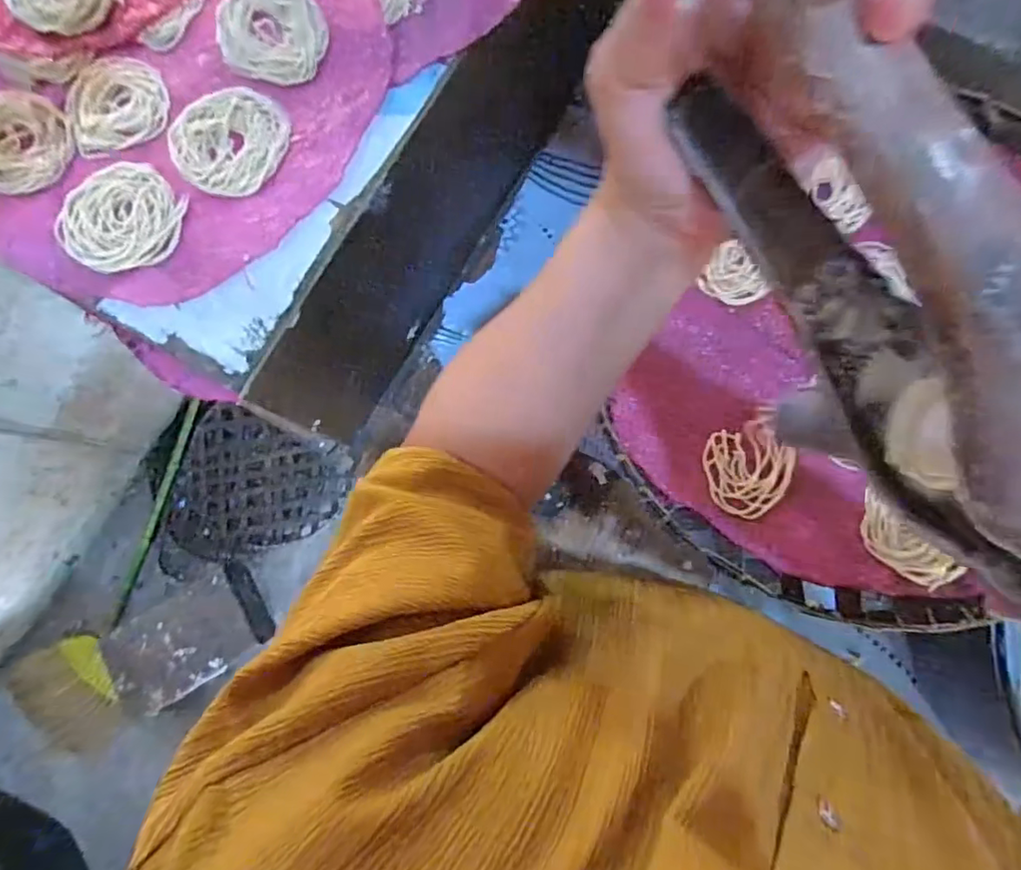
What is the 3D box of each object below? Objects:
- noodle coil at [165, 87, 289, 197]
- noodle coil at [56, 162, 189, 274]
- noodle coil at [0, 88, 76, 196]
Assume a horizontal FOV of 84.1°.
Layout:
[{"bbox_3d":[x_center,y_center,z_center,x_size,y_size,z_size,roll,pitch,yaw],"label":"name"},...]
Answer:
[{"bbox_3d":[-0.189,-0.198,0.379,0.072,0.007,0.075,0,81,3],"label":"noodle coil"},{"bbox_3d":[-0.258,-0.144,0.372,0.074,0.009,0.073,0,81,3],"label":"noodle coil"},{"bbox_3d":[-0.337,-0.198,0.384,0.069,0.014,0.070,0,81,3],"label":"noodle coil"}]

